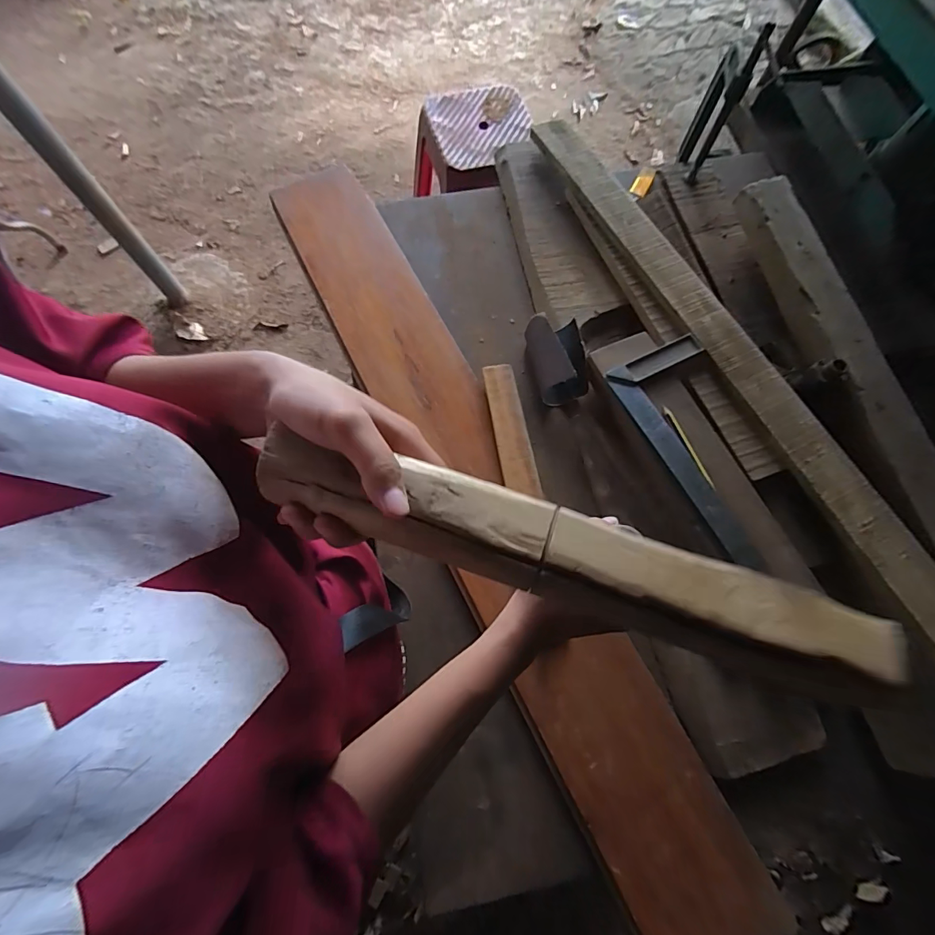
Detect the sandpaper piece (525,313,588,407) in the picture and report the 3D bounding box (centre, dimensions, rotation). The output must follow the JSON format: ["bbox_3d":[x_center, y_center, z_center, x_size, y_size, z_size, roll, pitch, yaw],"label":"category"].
[{"bbox_3d":[0.112,-0.136,0.548,0.065,0.049,0.106,-11,73,-4],"label":"sandpaper piece"}]

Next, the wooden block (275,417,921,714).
[{"bbox_3d":[0.041,0.041,0.214,0.297,0.025,0.041,18,73,7],"label":"wooden block"}]

